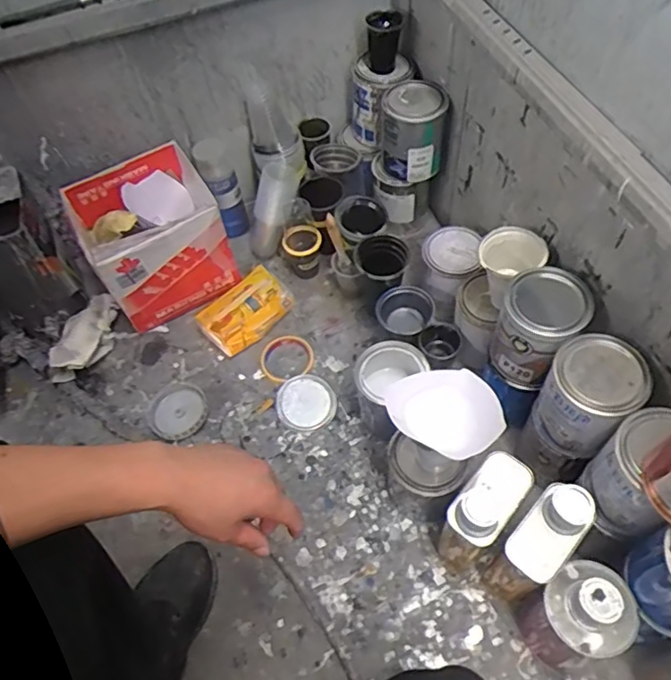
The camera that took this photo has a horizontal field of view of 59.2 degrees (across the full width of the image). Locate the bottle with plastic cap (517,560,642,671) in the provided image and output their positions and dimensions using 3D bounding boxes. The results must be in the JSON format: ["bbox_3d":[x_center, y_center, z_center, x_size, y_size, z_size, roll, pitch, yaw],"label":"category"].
[{"bbox_3d":[0.288,0.331,0.706,0.088,0.181,0.091,-2,57,3],"label":"bottle with plastic cap"}]

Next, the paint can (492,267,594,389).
[{"bbox_3d":[0.271,-0.015,0.794,0.099,0.129,0.107,-2,57,3],"label":"paint can"}]

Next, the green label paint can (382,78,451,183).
[{"bbox_3d":[0.135,-0.361,1.025,0.111,0.126,0.106,1,58,5],"label":"green label paint can"}]

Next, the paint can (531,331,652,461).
[{"bbox_3d":[0.312,0.072,0.735,0.101,0.143,0.097,-2,57,3],"label":"paint can"}]

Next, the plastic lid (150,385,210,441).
[{"bbox_3d":[-0.260,0.121,0.991,0.095,0.024,0.093,-2,57,3],"label":"plastic lid"}]

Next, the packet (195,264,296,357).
[{"bbox_3d":[-0.161,-0.053,1.061,0.162,0.063,0.096,-39,63,-19],"label":"packet"}]

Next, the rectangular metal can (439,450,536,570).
[{"bbox_3d":[0.189,0.225,0.762,0.061,0.210,0.107,35,66,23],"label":"rectangular metal can"}]

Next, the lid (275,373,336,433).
[{"bbox_3d":[-0.050,0.105,0.989,0.094,0.015,0.096,-2,57,3],"label":"lid"}]

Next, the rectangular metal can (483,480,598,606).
[{"bbox_3d":[0.247,0.258,0.734,0.066,0.215,0.105,38,68,25],"label":"rectangular metal can"}]

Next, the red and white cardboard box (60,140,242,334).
[{"bbox_3d":[-0.329,-0.184,1.082,0.230,0.199,0.229,-24,59,-11],"label":"red and white cardboard box"}]

